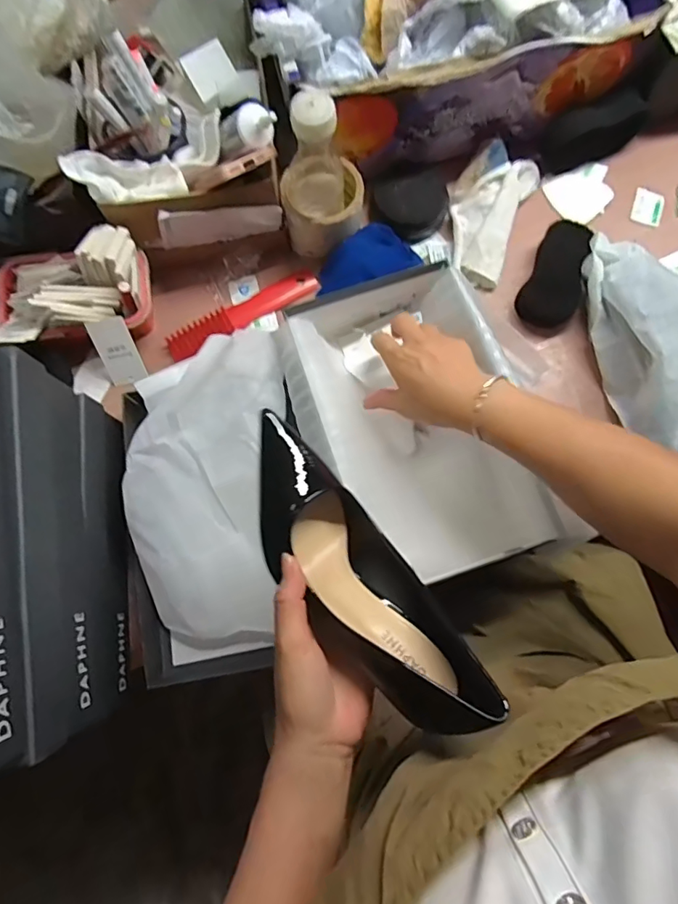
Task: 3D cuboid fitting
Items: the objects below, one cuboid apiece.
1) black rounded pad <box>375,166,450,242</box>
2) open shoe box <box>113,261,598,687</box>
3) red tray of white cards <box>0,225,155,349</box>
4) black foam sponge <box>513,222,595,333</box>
[{"bbox_3d":[0.088,-0.308,0.623,0.092,0.040,0.082,2,77,1],"label":"black rounded pad"},{"bbox_3d":[-0.029,0.014,0.504,0.410,0.105,0.302,-22,78,-4],"label":"open shoe box"},{"bbox_3d":[-0.298,-0.177,0.569,0.172,0.091,0.112,-13,77,-2],"label":"red tray of white cards"},{"bbox_3d":[0.254,-0.207,0.598,0.063,0.031,0.130,15,99,4],"label":"black foam sponge"}]

